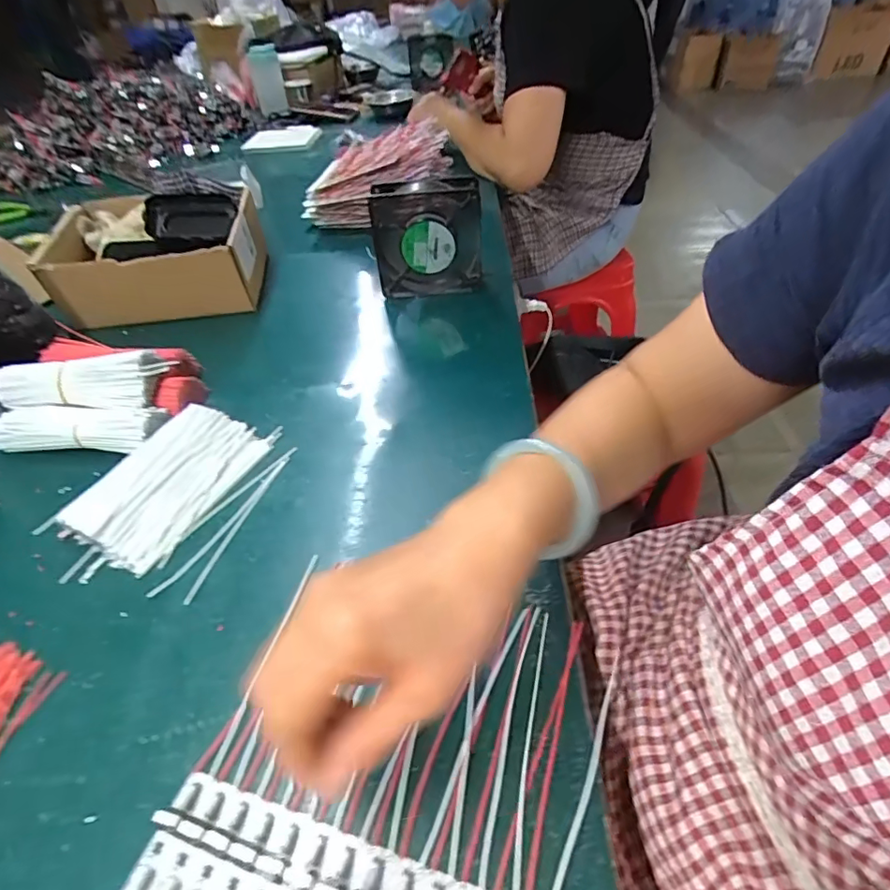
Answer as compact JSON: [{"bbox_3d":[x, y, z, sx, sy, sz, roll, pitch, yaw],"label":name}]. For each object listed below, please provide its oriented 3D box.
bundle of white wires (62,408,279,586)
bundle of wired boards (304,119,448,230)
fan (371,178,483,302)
[{"bbox_3d":[-0.230,0.031,0.432,0.099,0.019,0.166,15,47,18],"label":"bundle of white wires"},{"bbox_3d":[-0.102,-0.387,0.763,0.230,0.072,0.110,-26,44,8],"label":"bundle of wired boards"},{"bbox_3d":[-0.020,-0.228,0.601,0.118,0.131,0.031,-1,44,3],"label":"fan"}]

